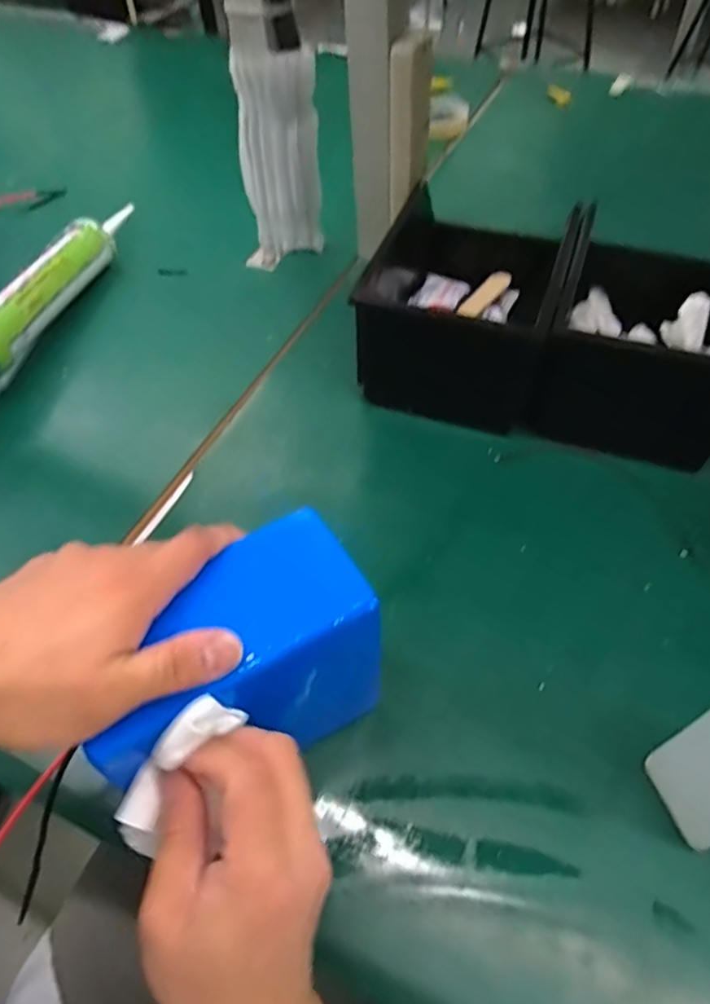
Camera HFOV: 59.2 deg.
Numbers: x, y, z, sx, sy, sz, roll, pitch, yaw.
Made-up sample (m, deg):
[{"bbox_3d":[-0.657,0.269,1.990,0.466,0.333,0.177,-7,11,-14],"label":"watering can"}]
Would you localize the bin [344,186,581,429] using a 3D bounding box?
[{"bbox_3d":[0.113,-0.190,0.583,0.155,0.108,0.234,16,55,16],"label":"bin"}]

